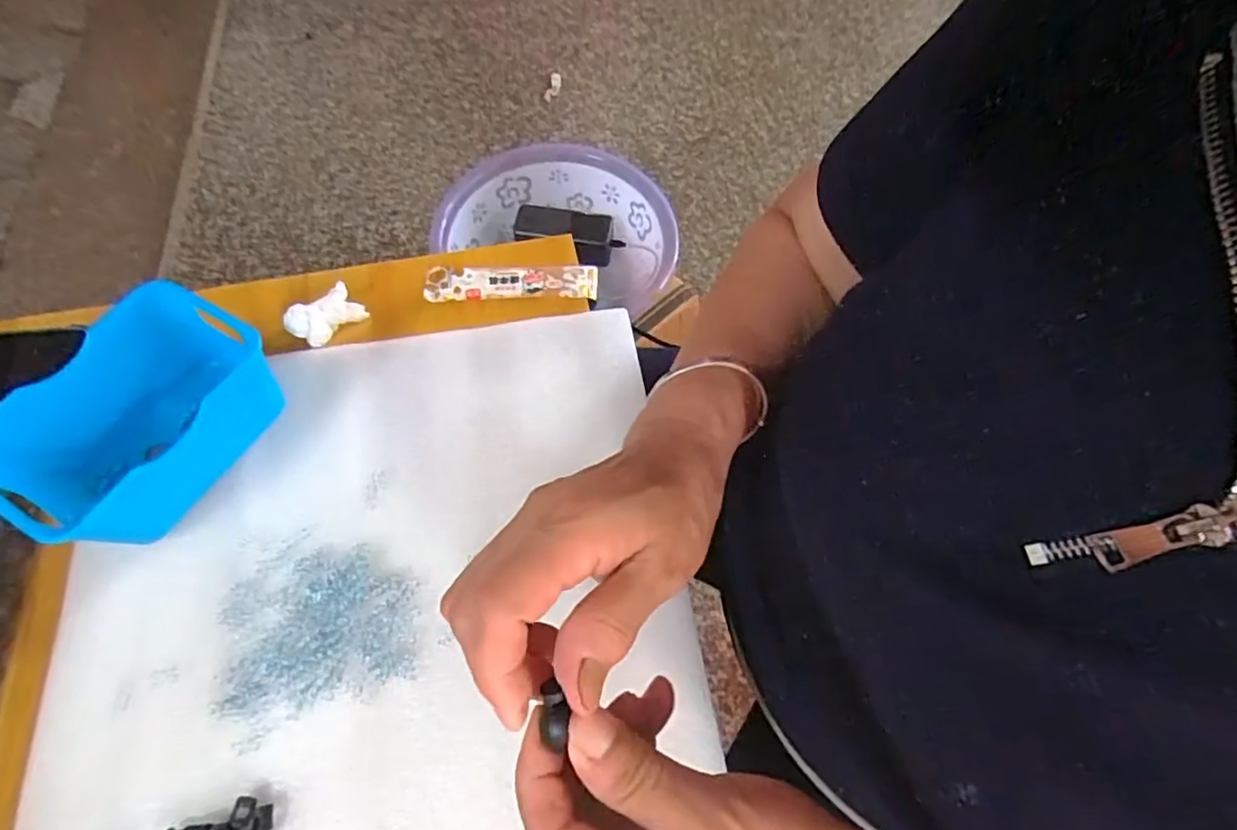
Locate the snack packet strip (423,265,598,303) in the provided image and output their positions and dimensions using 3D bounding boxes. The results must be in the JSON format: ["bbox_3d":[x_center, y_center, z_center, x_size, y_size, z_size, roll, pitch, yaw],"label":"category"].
[{"bbox_3d":[-0.084,-0.105,0.478,0.133,0.010,0.028,-3,65,-2],"label":"snack packet strip"}]

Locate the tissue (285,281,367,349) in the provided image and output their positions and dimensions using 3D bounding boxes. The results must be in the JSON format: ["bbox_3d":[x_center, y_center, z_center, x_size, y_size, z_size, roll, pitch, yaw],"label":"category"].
[{"bbox_3d":[-0.221,-0.075,0.459,0.033,0.015,0.051,41,71,17],"label":"tissue"}]

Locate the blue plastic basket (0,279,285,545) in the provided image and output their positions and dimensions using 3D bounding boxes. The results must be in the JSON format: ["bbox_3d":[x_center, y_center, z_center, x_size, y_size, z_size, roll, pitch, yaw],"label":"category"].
[{"bbox_3d":[-0.292,0.002,0.375,0.108,0.063,0.154,34,69,14],"label":"blue plastic basket"}]

